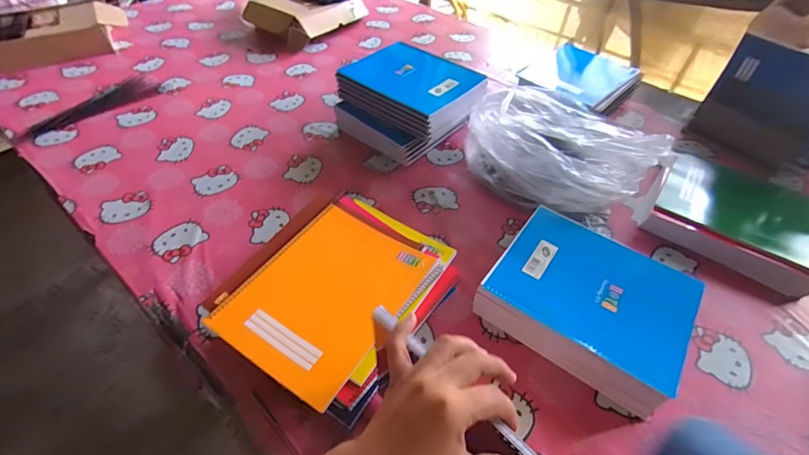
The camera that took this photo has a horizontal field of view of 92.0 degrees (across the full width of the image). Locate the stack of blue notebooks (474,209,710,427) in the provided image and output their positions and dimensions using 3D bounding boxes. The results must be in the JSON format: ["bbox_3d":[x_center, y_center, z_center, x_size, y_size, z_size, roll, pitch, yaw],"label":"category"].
[{"bbox_3d":[0.254,0.105,0.557,0.247,0.069,0.223,31,53,23],"label":"stack of blue notebooks"}]

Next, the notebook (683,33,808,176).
[{"bbox_3d":[0.772,-0.245,0.822,0.013,0.222,0.247,-20,50,-24],"label":"notebook"}]

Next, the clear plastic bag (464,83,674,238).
[{"bbox_3d":[0.284,-0.145,0.738,0.331,0.145,0.223,23,50,17],"label":"clear plastic bag"}]

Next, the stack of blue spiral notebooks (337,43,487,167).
[{"bbox_3d":[0.011,-0.270,0.849,0.260,0.121,0.242,36,55,27],"label":"stack of blue spiral notebooks"}]

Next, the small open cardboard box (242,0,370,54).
[{"bbox_3d":[-0.301,-0.662,1.204,0.242,0.094,0.317,26,51,20],"label":"small open cardboard box"}]

